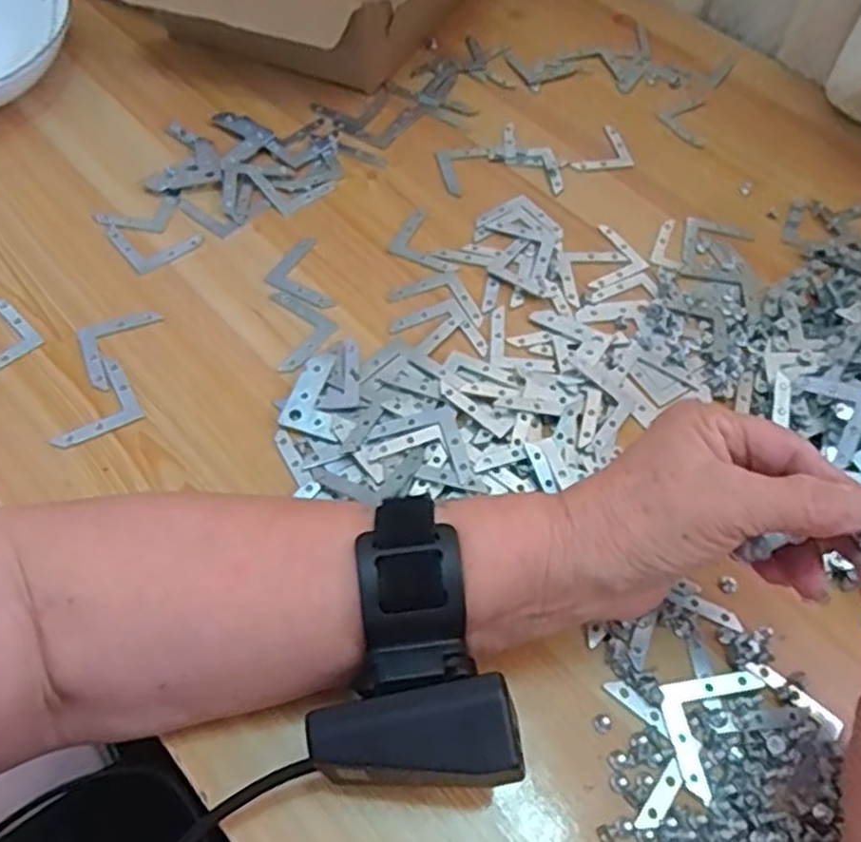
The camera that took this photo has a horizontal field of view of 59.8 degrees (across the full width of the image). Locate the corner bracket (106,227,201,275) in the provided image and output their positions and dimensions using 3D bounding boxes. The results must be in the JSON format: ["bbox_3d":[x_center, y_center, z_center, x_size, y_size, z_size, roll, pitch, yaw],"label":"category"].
[{"bbox_3d":[-0.161,-0.106,0.434,0.042,0.004,0.039,-38,70,-21],"label":"corner bracket"}]

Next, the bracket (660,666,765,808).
[{"bbox_3d":[0.108,0.118,0.300,0.034,0.005,0.055,31,60,16],"label":"bracket"}]

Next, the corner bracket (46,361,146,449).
[{"bbox_3d":[-0.167,-0.009,0.366,0.042,0.004,0.041,-26,62,-19],"label":"corner bracket"}]

